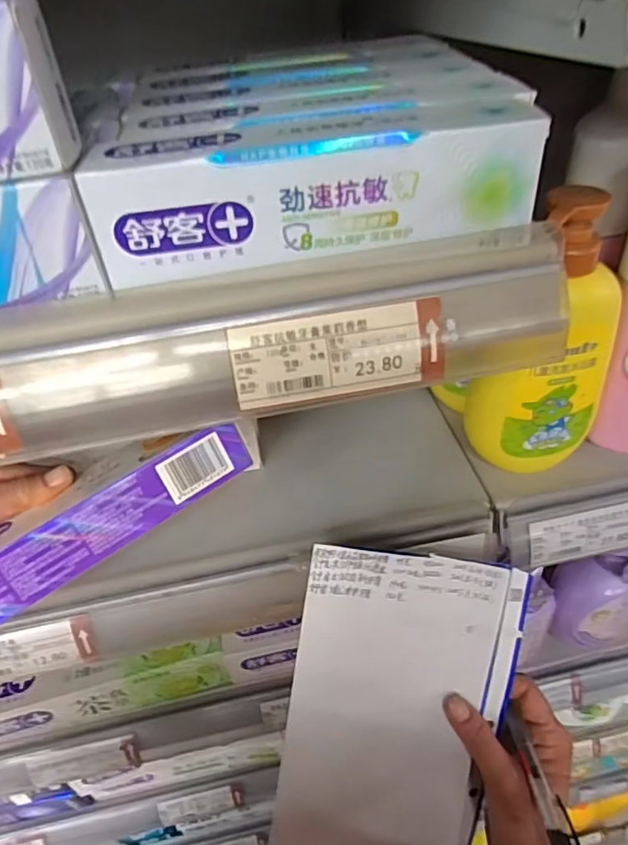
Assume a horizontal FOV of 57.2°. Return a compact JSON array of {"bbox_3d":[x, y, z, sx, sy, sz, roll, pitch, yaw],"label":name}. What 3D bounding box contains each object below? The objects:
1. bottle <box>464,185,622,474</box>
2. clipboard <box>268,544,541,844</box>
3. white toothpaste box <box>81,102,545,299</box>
[{"bbox_3d":[0.145,-0.048,0.360,0.083,0.175,0.053,-20,45,-14],"label":"bottle"},{"bbox_3d":[0.050,0.223,0.388,0.140,0.278,0.010,9,8,-1],"label":"clipboard"},{"bbox_3d":[0.000,-0.097,0.244,0.180,0.049,0.033,-10,43,-4],"label":"white toothpaste box"}]

